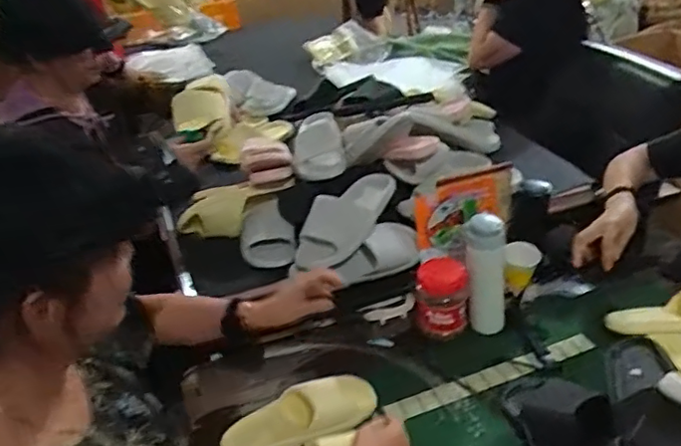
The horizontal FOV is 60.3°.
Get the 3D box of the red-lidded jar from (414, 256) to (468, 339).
[{"bbox_3d":[0.188,0.145,1.104,0.094,0.134,0.090,-2,33,4],"label":"red-lidded jar"}]

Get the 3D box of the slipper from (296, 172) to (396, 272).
[{"bbox_3d":[0.014,-0.018,1.153,0.106,0.077,0.265,24,58,37],"label":"slipper"}]

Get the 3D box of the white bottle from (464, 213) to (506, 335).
[{"bbox_3d":[0.264,0.098,1.068,0.077,0.219,0.069,3,33,12],"label":"white bottle"}]

